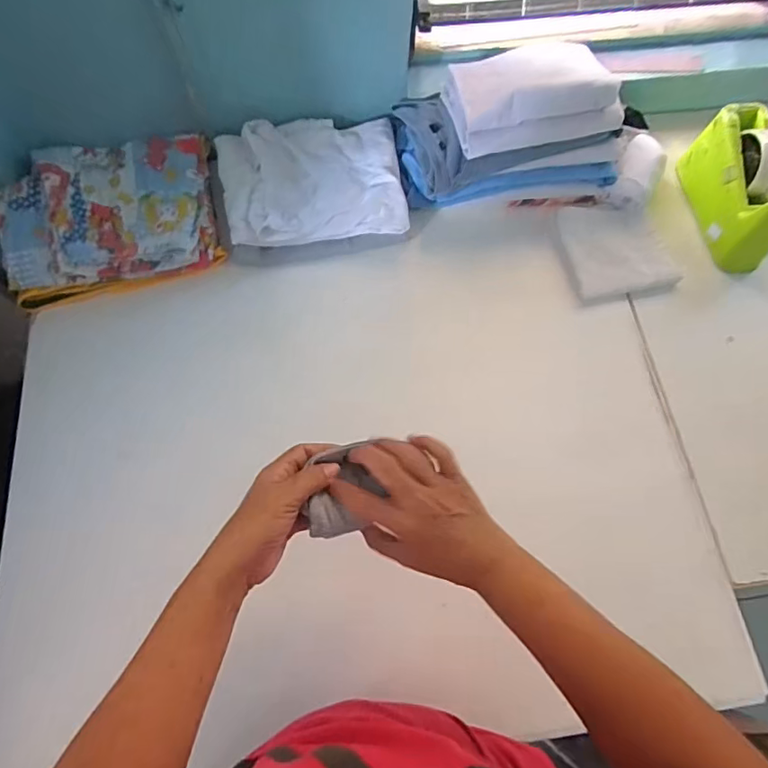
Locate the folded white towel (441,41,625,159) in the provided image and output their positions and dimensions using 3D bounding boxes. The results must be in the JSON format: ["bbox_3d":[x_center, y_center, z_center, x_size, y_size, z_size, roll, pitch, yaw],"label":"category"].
[{"bbox_3d":[0.186,-0.374,0.653,0.191,0.068,0.143,-11,69,-5],"label":"folded white towel"}]

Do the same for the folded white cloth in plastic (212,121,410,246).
[{"bbox_3d":[-0.099,-0.281,0.714,0.239,0.039,0.181,-8,69,-4],"label":"folded white cloth in plastic"}]

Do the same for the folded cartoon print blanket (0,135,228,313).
[{"bbox_3d":[-0.361,-0.230,0.686,0.257,0.062,0.210,-12,69,-5],"label":"folded cartoon print blanket"}]

